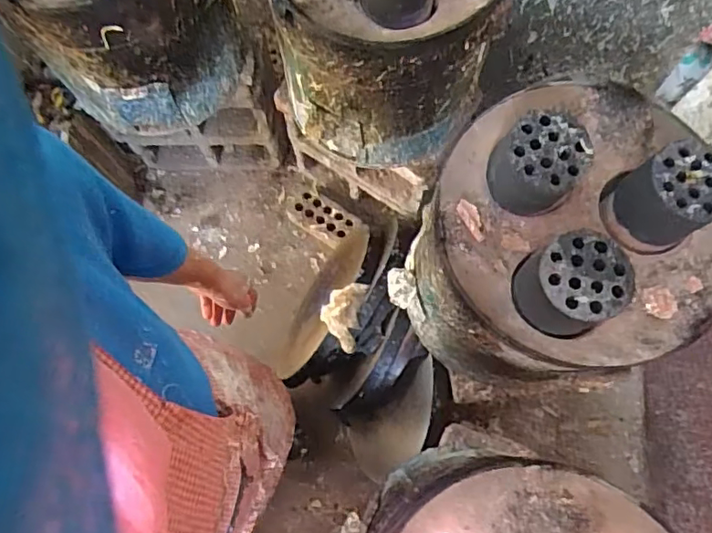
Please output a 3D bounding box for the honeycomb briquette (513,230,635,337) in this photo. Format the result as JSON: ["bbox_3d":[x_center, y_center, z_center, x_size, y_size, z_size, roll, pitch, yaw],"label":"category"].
[{"bbox_3d":[0.240,0.023,0.631,0.097,0.098,0.098,0,75,2],"label":"honeycomb briquette"}]

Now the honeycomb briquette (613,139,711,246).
[{"bbox_3d":[0.376,-0.082,0.664,0.104,0.082,0.098,-28,76,-5],"label":"honeycomb briquette"}]

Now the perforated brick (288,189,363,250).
[{"bbox_3d":[-0.088,-0.127,1.483,0.211,0.071,0.100,34,79,10],"label":"perforated brick"}]

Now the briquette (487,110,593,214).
[{"bbox_3d":[0.217,-0.121,0.675,0.092,0.098,0.088,0,75,2],"label":"briquette"}]

